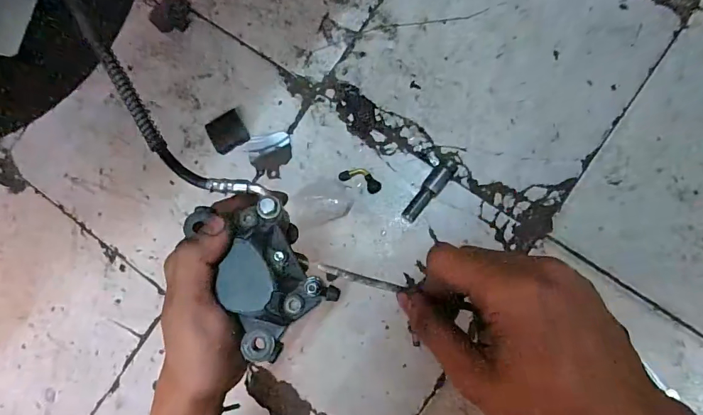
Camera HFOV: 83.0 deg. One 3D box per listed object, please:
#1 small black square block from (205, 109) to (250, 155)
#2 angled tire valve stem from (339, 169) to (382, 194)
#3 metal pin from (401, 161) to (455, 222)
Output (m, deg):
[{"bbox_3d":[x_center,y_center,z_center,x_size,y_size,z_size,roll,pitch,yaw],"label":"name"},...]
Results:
[{"bbox_3d":[-0.149,-0.091,0.477,0.043,0.004,0.044,-30,82,3],"label":"small black square block"},{"bbox_3d":[0.011,-0.033,0.456,0.049,0.010,0.021,24,88,8],"label":"angled tire valve stem"},{"bbox_3d":[0.085,-0.019,0.442,0.021,0.022,0.080,41,90,9],"label":"metal pin"}]

